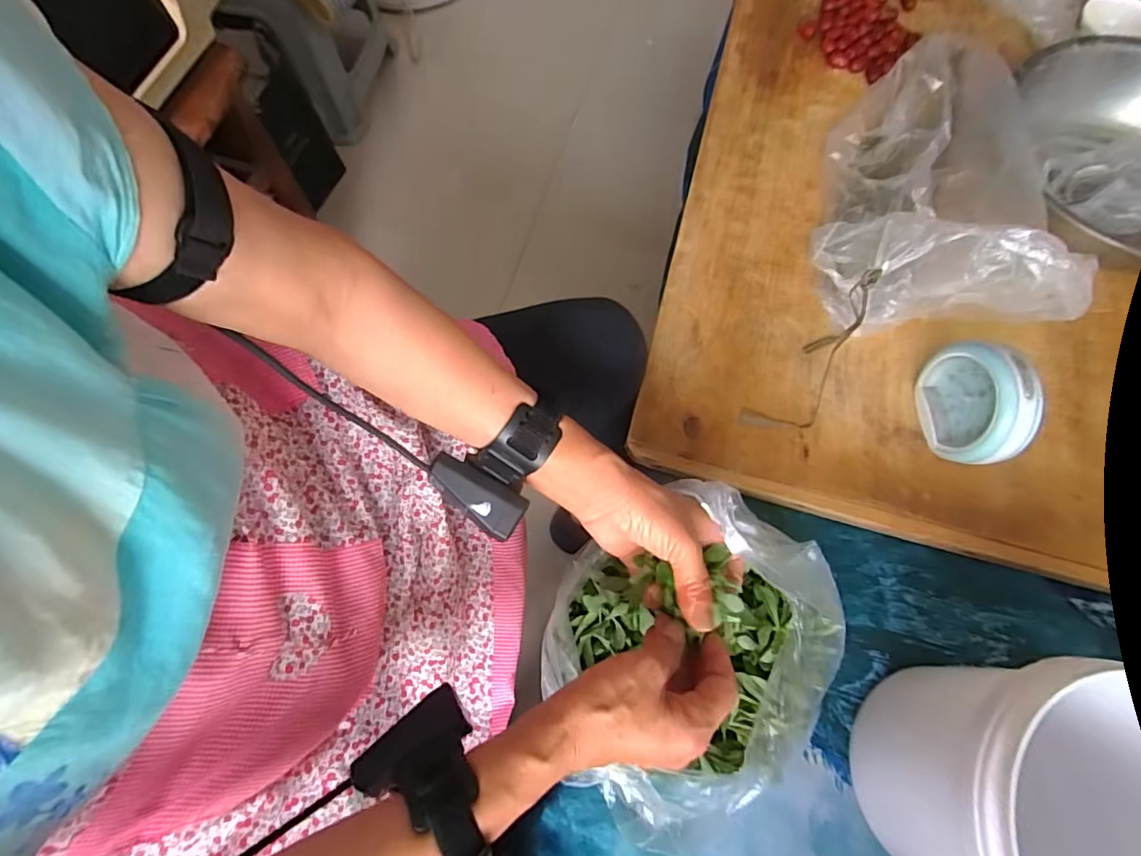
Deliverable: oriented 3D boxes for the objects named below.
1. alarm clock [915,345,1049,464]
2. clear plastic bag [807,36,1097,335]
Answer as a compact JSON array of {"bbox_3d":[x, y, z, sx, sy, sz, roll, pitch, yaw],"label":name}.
[{"bbox_3d":[0.382,-0.023,0.509,0.048,0.105,0.110,-2,71,-3],"label":"alarm clock"},{"bbox_3d":[0.378,-0.283,0.570,0.198,0.148,0.361,4,71,-1],"label":"clear plastic bag"}]

